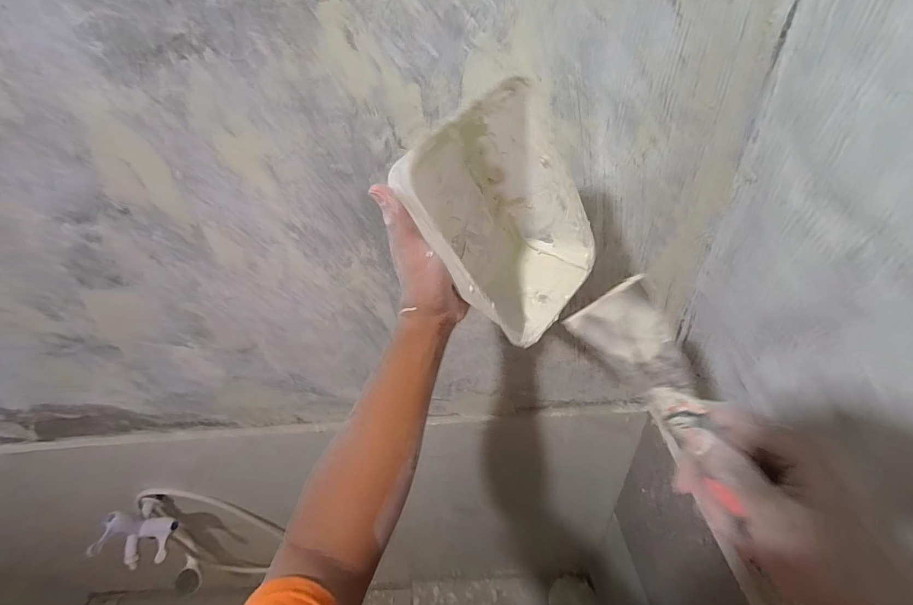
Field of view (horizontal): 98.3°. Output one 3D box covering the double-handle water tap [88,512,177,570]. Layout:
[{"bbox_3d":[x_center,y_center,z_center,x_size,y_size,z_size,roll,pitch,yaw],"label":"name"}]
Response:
[{"bbox_3d":[-0.686,0.512,0.862,0.133,0.105,0.084,-5,42,1],"label":"double-handle water tap"}]

